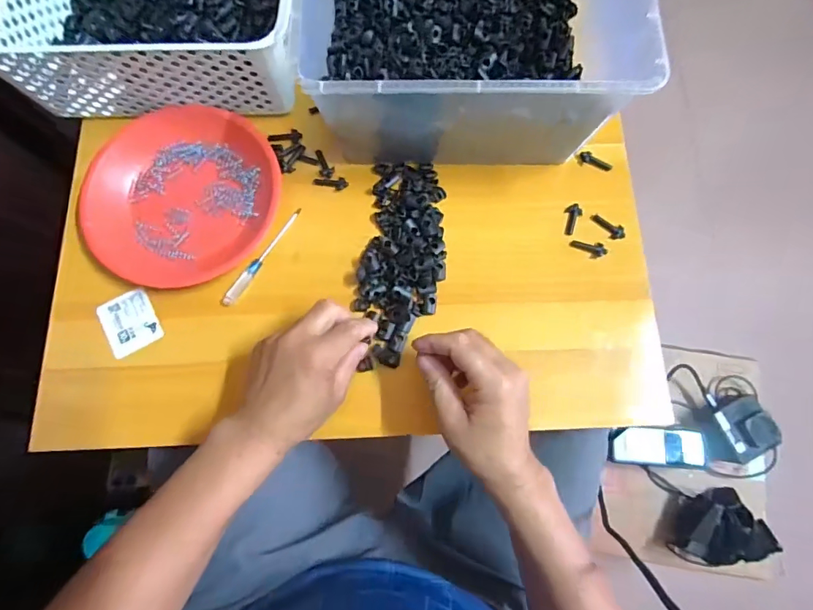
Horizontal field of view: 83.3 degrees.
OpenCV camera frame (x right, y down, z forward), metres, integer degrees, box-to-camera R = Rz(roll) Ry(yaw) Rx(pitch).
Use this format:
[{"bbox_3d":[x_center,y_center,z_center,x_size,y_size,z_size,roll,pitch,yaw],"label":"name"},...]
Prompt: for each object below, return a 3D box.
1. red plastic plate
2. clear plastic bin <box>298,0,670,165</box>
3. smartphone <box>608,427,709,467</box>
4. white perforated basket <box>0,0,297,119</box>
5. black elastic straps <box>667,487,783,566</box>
[{"bbox_3d":[-0.232,-0.117,0.473,0.189,0.025,0.186,0,75,-1],"label":"red plastic plate"},{"bbox_3d":[0.053,-0.293,0.457,0.298,0.138,0.296,0,75,-1],"label":"clear plastic bin"},{"bbox_3d":[0.353,0.196,0.634,0.142,0.015,0.054,3,96,5],"label":"smartphone"},{"bbox_3d":[-0.266,-0.310,0.473,0.295,0.102,0.207,-1,75,-1],"label":"white perforated basket"},{"bbox_3d":[0.418,0.302,0.614,0.116,0.078,0.083,-21,76,-6],"label":"black elastic straps"}]

